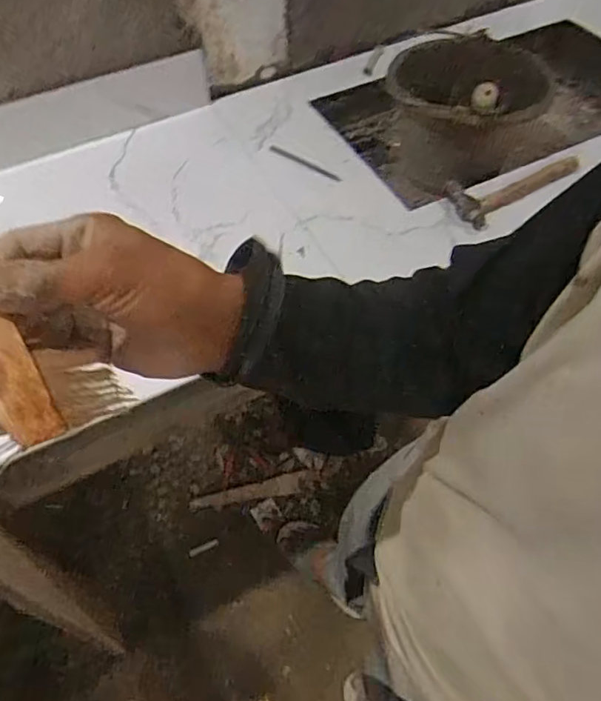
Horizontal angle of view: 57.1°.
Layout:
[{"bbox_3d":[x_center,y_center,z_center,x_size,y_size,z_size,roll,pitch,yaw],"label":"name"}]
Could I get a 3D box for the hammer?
[{"bbox_3d":[0.356,-0.288,0.937,0.244,0.023,0.096,-30,60,-17],"label":"hammer"}]

